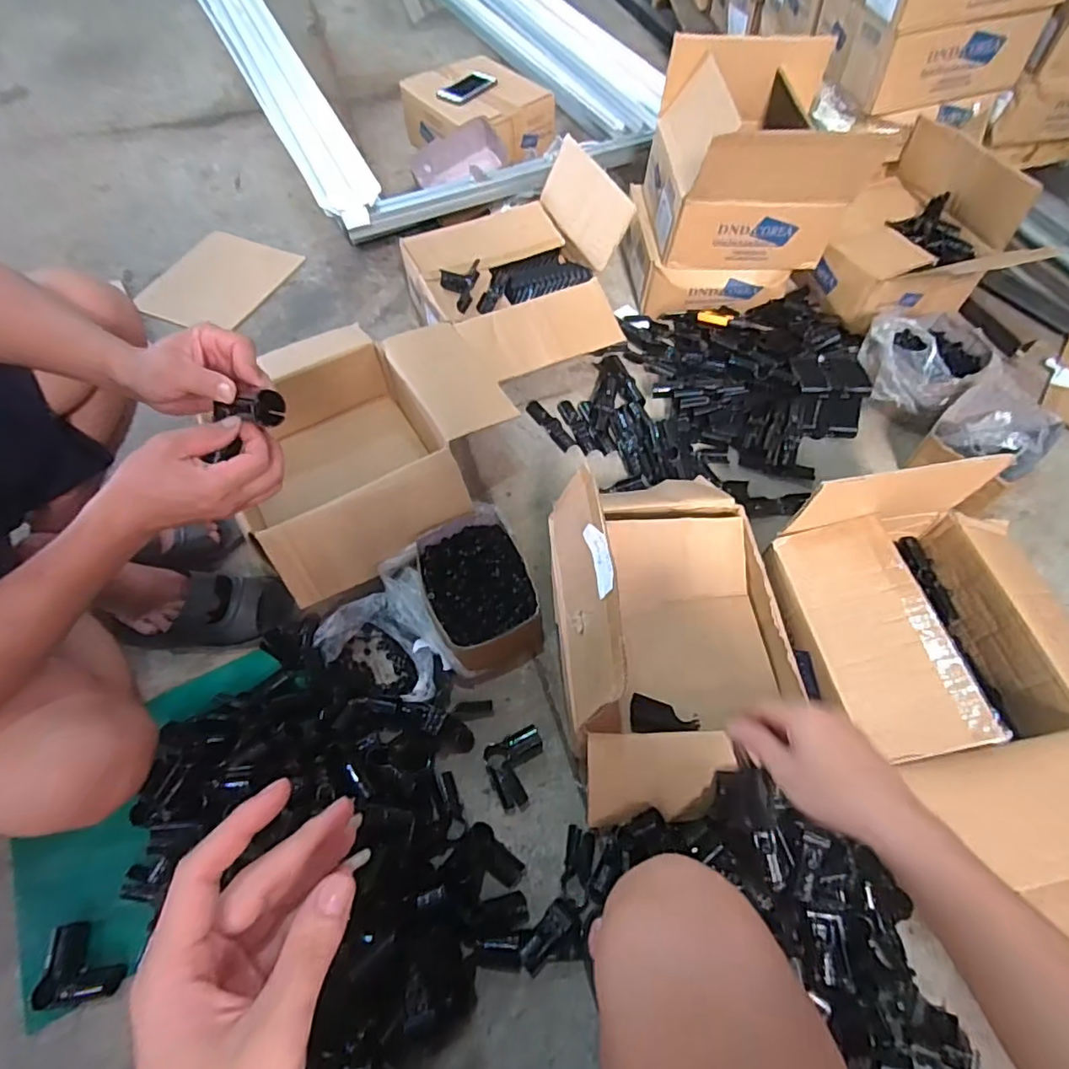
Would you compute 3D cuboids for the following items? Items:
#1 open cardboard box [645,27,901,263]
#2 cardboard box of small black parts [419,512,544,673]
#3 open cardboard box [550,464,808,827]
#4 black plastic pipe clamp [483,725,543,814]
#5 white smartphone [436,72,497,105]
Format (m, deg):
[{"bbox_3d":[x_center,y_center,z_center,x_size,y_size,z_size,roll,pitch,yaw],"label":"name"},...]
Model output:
[{"bbox_3d":[0.410,-0.708,1.094,0.339,0.246,0.314,-1,59,-1],"label":"open cardboard box"},{"bbox_3d":[-0.082,0.092,0.887,0.158,0.092,0.226,-15,61,-10],"label":"cardboard box of small black parts"},{"bbox_3d":[0.179,0.090,0.751,0.295,0.197,0.456,-6,59,-5],"label":"open cardboard box"},{"bbox_3d":[-0.019,0.312,0.775,0.079,0.025,0.089,-19,61,-12],"label":"black plastic pipe clamp"},{"bbox_3d":[-0.174,-1.138,1.473,0.087,0.011,0.152,38,65,20],"label":"white smartphone"}]

